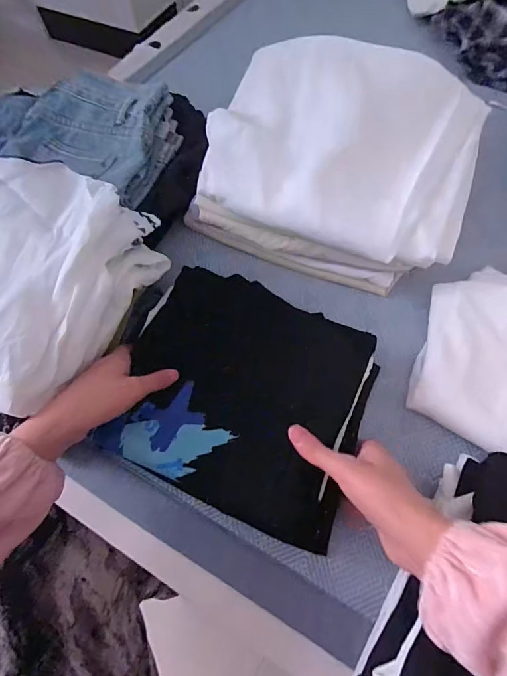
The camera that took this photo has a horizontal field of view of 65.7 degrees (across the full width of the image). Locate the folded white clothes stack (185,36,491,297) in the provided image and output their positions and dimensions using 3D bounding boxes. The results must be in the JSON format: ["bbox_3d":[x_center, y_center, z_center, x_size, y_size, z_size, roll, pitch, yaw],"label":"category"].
[{"bbox_3d":[0.105,-0.229,0.504,0.318,0.136,0.269,19,66,12],"label":"folded white clothes stack"}]

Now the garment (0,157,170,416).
[{"bbox_3d":[-0.249,-0.079,0.410,0.262,0.083,0.273,16,66,10],"label":"garment"}]

